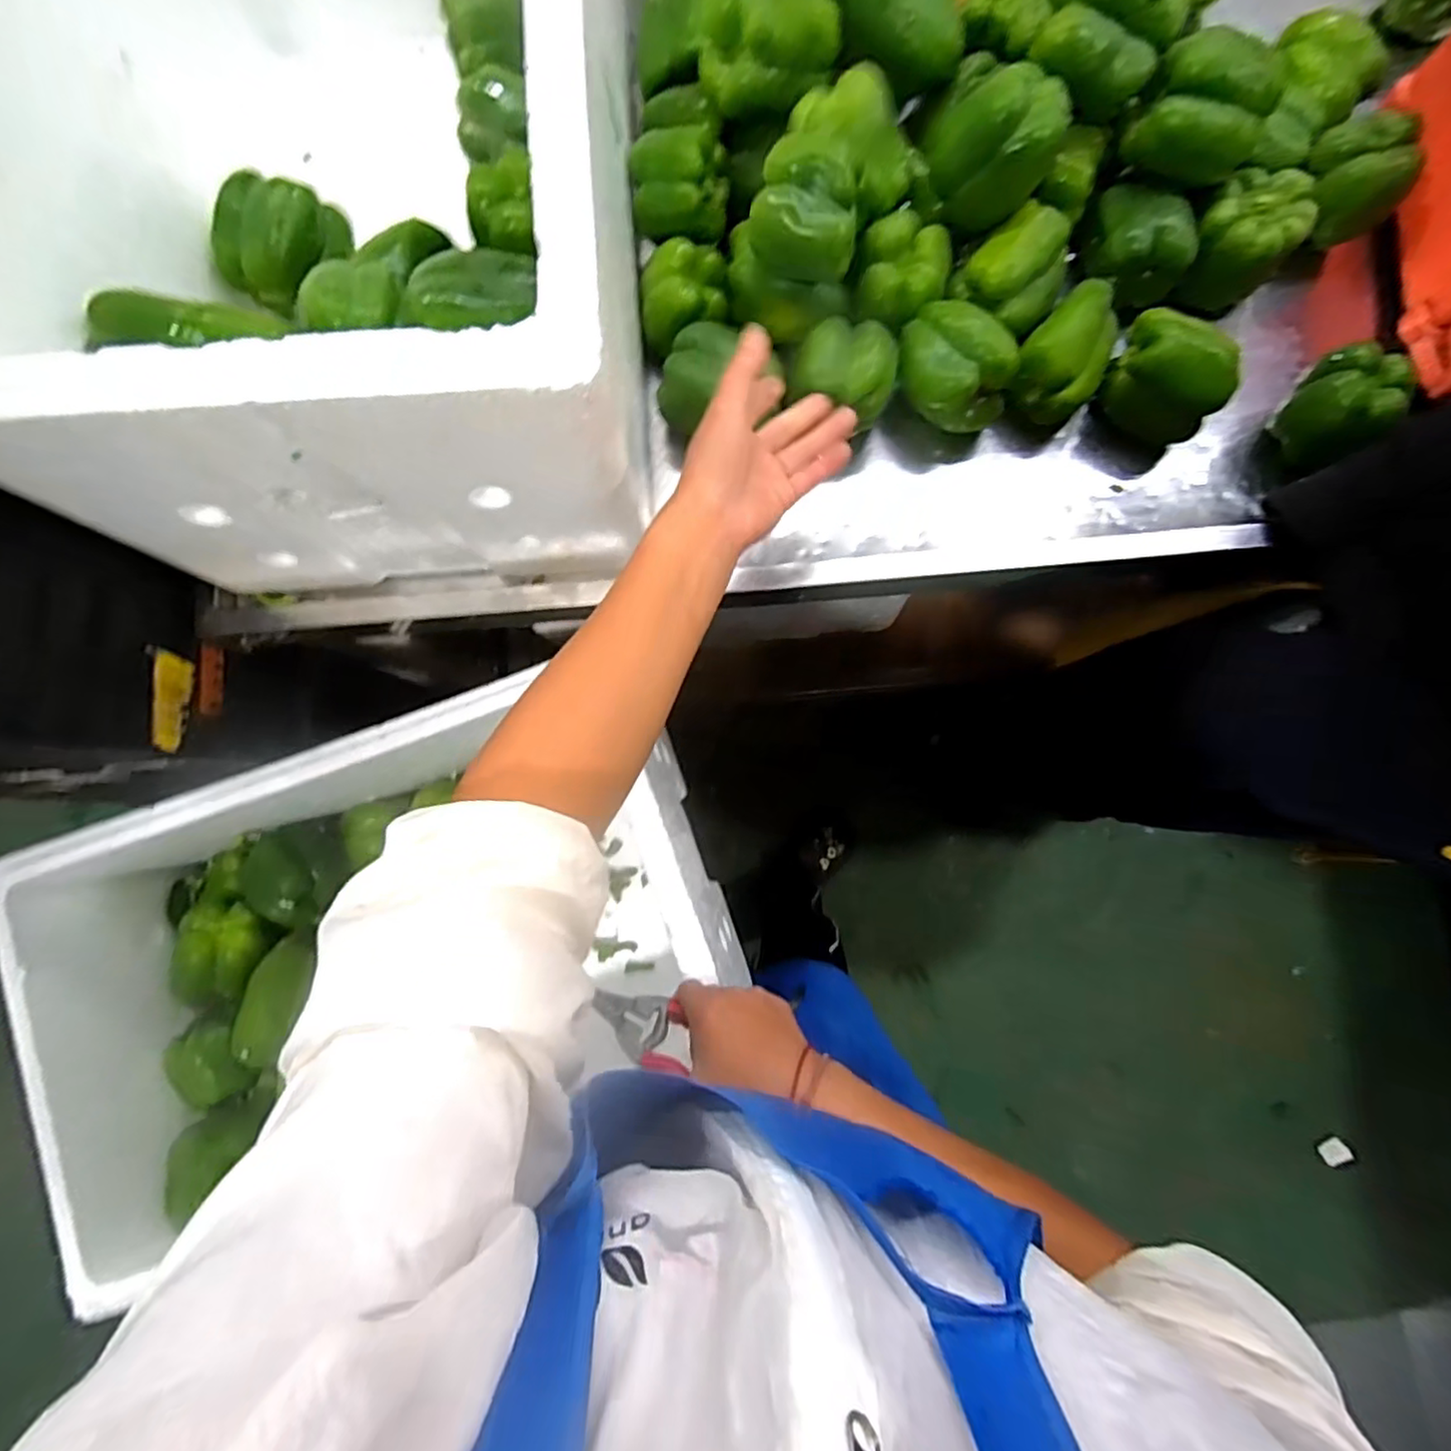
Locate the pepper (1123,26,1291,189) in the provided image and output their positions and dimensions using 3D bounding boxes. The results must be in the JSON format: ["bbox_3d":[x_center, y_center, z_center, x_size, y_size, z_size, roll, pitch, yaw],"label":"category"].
[{"bbox_3d":[0.352,-0.454,0.488,0.089,0.060,0.067,12,84,4],"label":"pepper"}]

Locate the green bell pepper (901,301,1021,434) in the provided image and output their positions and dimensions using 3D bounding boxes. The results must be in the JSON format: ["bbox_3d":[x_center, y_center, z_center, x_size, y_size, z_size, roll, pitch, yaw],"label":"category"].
[{"bbox_3d":[0.177,-0.277,0.517,0.090,0.063,0.071,21,84,5],"label":"green bell pepper"}]

